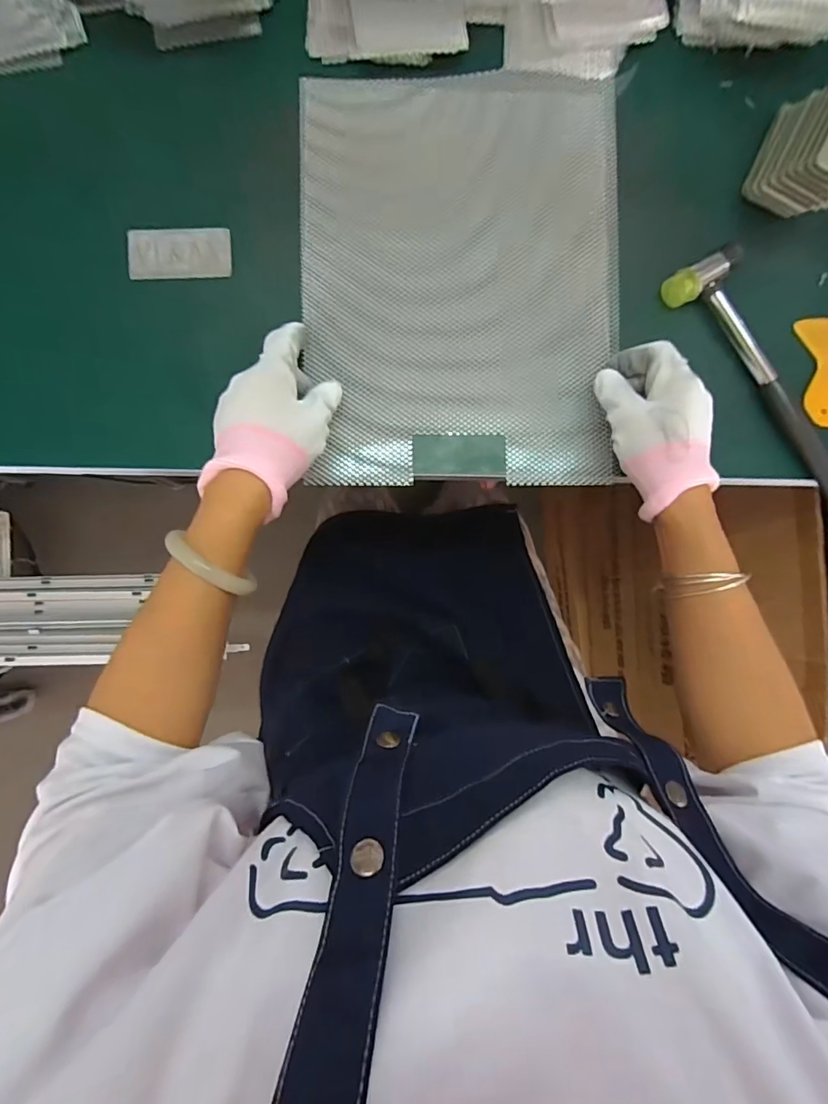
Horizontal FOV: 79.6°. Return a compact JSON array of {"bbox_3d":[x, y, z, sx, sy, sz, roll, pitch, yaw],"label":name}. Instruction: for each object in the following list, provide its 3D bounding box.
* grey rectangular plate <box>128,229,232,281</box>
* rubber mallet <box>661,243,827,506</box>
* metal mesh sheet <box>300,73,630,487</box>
[{"bbox_3d":[-0.185,-0.237,0.394,0.076,0.006,0.041,-6,88,-3],"label":"grey rectangular plate"},{"bbox_3d":[0.296,-0.133,0.407,0.055,0.030,0.243,-34,90,-4],"label":"rubber mallet"},{"bbox_3d":[0.038,-0.217,0.398,0.239,0.041,0.321,-2,87,-3],"label":"metal mesh sheet"}]

